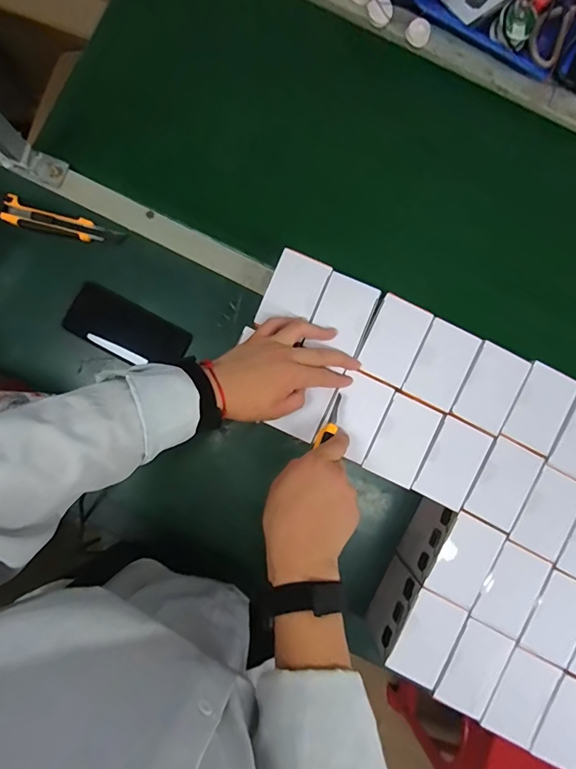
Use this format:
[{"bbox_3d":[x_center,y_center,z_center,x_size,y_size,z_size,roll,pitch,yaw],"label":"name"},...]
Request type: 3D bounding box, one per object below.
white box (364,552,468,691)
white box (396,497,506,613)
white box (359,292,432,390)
[{"bbox_3d":[0.152,0.292,0.534,0.077,0.112,0.102,30,86,0],"label":"white box"},{"bbox_3d":[0.200,0.205,0.540,0.070,0.116,0.097,29,86,0],"label":"white box"},{"bbox_3d":[0.126,-0.053,0.497,0.061,0.014,0.096,26,86,0],"label":"white box"}]

